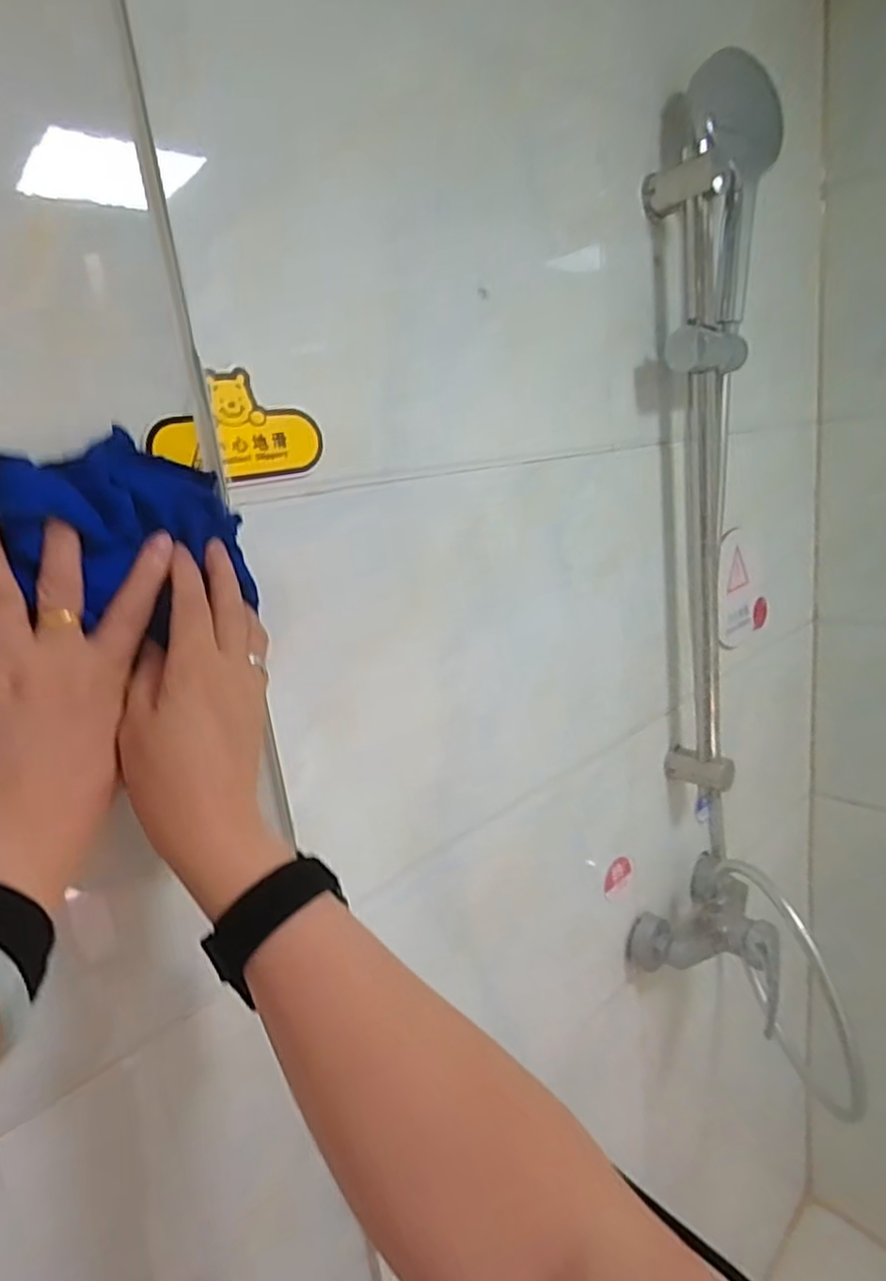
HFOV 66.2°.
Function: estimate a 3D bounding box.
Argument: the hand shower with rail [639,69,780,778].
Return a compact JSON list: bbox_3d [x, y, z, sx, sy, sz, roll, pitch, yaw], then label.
[{"bbox_3d":[0.278,-0.172,0.695,0.114,0.675,0.071,-15,17,-31],"label":"hand shower with rail"}]

